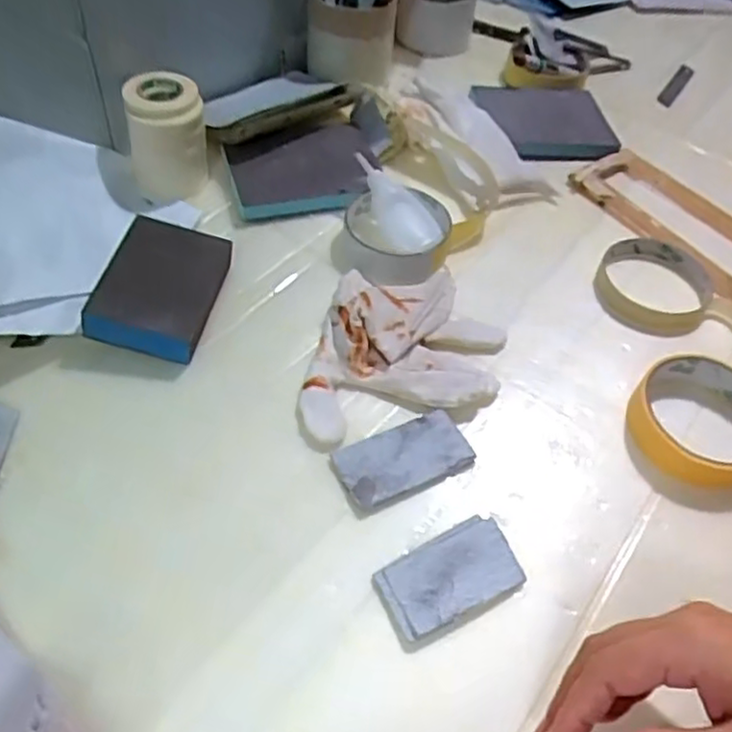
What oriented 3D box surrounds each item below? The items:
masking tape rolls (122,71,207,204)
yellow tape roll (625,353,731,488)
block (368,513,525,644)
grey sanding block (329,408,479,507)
[{"bbox_3d":[-0.159,-0.182,0.568,0.057,0.083,0.053,-9,52,-12],"label":"masking tape rolls"},{"bbox_3d":[0.223,0.031,0.452,0.104,0.025,0.085,-17,54,-18],"label":"yellow tape roll"},{"bbox_3d":[0.044,0.111,0.375,0.072,0.011,0.041,-20,55,-20],"label":"block"},{"bbox_3d":[0.022,0.054,0.420,0.077,0.006,0.043,-18,54,-19],"label":"grey sanding block"}]

